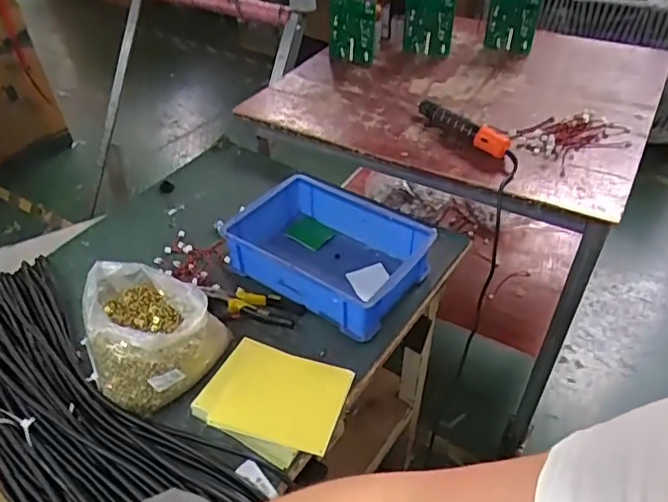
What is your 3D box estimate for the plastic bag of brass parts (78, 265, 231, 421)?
[{"bbox_3d":[-0.235,0.117,0.732,0.159,0.148,0.144,1,41,2],"label":"plastic bag of brass parts"}]

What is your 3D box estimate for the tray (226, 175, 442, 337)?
[{"bbox_3d":[-0.010,-0.009,0.924,0.306,0.091,0.230,24,47,26],"label":"tray"}]

